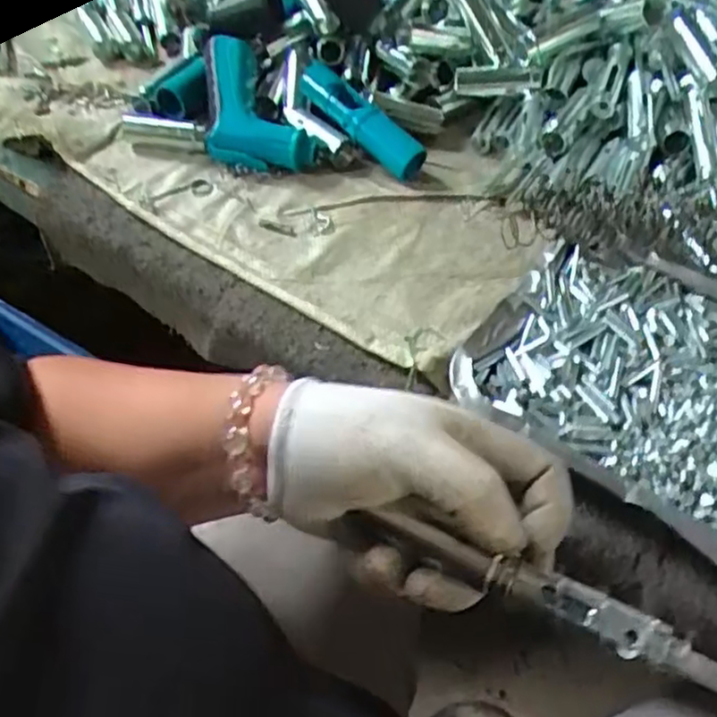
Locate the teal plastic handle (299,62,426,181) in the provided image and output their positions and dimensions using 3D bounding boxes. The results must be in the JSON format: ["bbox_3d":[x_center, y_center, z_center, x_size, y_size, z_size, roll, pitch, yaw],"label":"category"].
[{"bbox_3d":[0.000,-0.193,0.564,0.125,0.028,0.033,44,64,13],"label":"teal plastic handle"}]

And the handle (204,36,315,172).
[{"bbox_3d":[-0.092,-0.208,0.573,0.076,0.031,0.132,-18,69,-12],"label":"handle"}]

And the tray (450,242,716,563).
[{"bbox_3d":[0.193,0.022,0.404,0.248,0.025,0.172,29,58,22],"label":"tray"}]

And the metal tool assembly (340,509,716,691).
[{"bbox_3d":[0.072,0.092,0.283,0.140,0.011,0.015,19,55,18],"label":"metal tool assembly"}]

